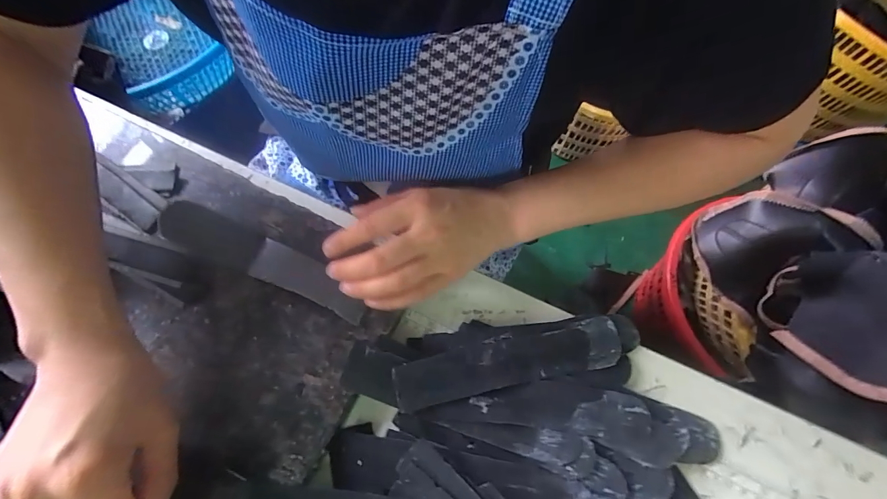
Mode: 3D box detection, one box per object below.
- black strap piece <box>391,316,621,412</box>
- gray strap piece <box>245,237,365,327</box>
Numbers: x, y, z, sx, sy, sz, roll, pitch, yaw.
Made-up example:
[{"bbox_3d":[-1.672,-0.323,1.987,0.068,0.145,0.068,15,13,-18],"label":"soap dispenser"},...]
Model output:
[{"bbox_3d":[0.054,0.089,0.313,0.184,0.004,0.041,-10,71,-6],"label":"black strap piece"},{"bbox_3d":[-0.112,0.025,0.327,0.107,0.011,0.034,24,71,6],"label":"gray strap piece"}]

